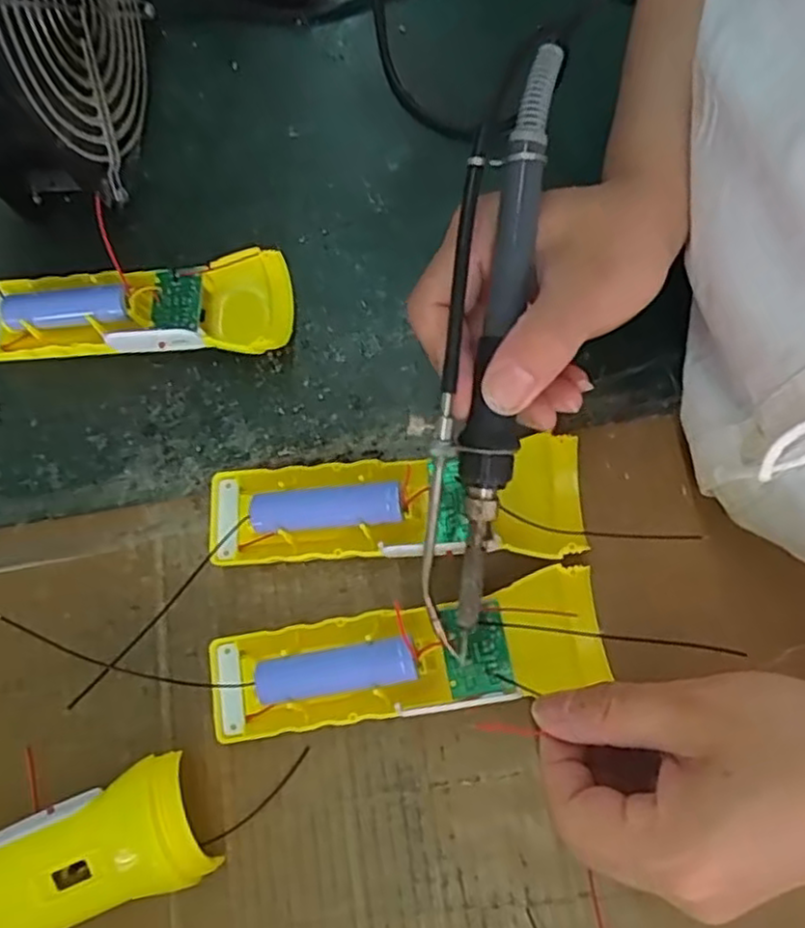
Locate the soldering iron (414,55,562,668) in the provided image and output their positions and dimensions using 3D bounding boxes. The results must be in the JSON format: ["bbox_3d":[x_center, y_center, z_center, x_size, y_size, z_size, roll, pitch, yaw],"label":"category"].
[{"bbox_3d":[0.026,-0.035,0.244,0.032,0.021,0.205,9,95,4],"label":"soldering iron"}]

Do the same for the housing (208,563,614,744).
[{"bbox_3d":[0.000,0.080,0.284,0.157,0.033,0.043,-11,73,-2],"label":"housing"}]

